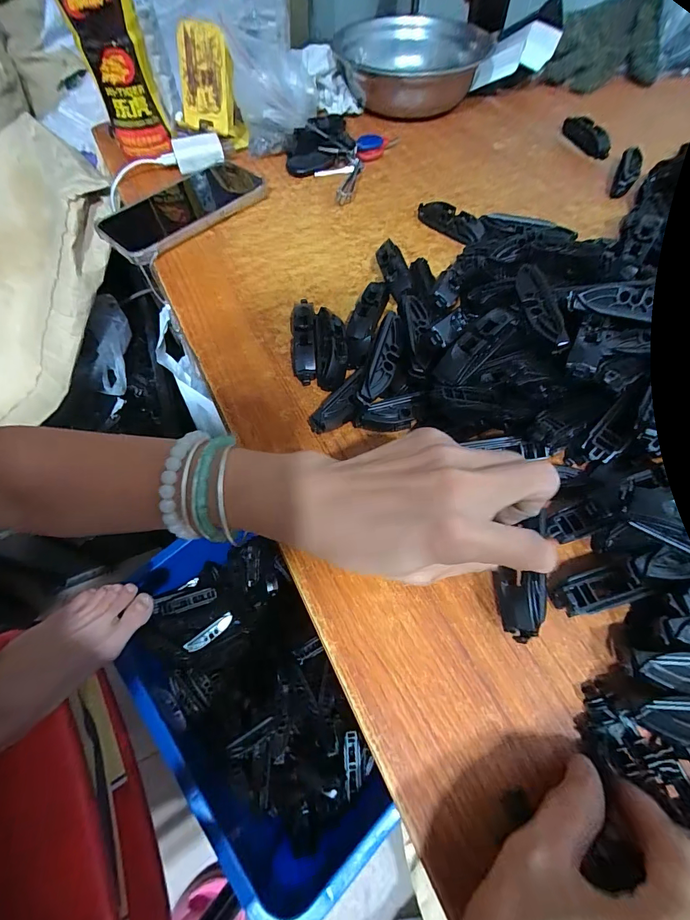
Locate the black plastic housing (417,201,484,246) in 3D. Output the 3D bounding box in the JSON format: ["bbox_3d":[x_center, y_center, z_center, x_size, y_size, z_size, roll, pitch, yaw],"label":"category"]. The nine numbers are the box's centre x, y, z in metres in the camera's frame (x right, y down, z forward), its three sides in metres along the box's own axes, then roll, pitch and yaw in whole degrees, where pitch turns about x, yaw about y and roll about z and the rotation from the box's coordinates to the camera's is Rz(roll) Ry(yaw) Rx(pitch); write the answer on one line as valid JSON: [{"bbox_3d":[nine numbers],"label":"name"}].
[{"bbox_3d":[0.101,-0.232,0.371,0.071,0.019,0.022,40,70,21],"label":"black plastic housing"}]

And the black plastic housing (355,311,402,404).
[{"bbox_3d":[0.027,-0.070,0.259,0.017,0.013,0.074,15,63,11],"label":"black plastic housing"}]

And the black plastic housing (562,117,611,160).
[{"bbox_3d":[0.279,-0.373,0.438,0.017,0.023,0.082,-10,61,-3],"label":"black plastic housing"}]

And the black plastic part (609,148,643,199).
[{"bbox_3d":[0.296,-0.300,0.400,0.022,0.021,0.072,24,65,15],"label":"black plastic part"}]

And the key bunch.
[{"bbox_3d":[-0.013,-0.354,0.437,0.097,0.029,0.152,20,64,13],"label":"key bunch"}]

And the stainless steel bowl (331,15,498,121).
[{"bbox_3d":[0.091,-0.512,0.501,0.190,0.060,0.173,-14,61,-5],"label":"stainless steel bowl"}]

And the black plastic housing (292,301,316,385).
[{"bbox_3d":[-0.032,-0.096,0.301,0.018,0.018,0.078,-3,61,1],"label":"black plastic housing"}]

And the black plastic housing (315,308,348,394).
[{"bbox_3d":[-0.010,-0.085,0.292,0.023,0.022,0.077,-3,61,1],"label":"black plastic housing"}]

